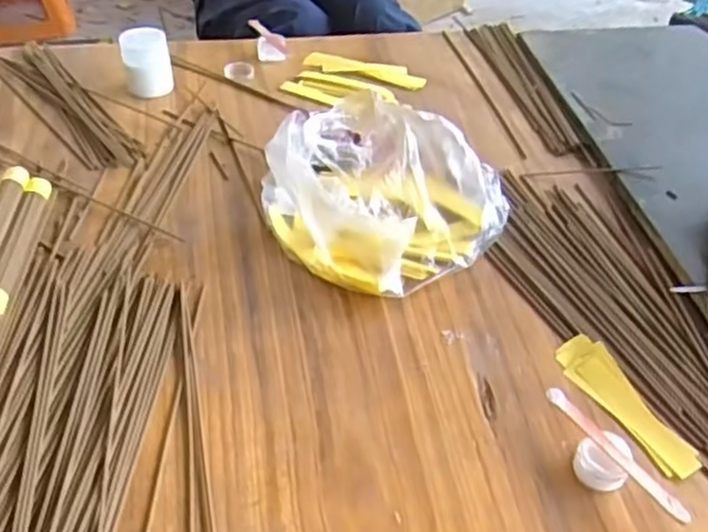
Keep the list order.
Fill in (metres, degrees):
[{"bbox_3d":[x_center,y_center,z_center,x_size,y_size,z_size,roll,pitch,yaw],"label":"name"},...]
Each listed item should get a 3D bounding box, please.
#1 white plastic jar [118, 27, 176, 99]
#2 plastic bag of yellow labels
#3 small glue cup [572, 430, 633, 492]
[{"bbox_3d":[-0.254,-0.249,0.865,0.056,0.068,0.053,-9,45,-12],"label":"white plastic jar"},{"bbox_3d":[0.028,-0.078,0.672,0.216,0.095,0.223,26,48,22],"label":"plastic bag of yellow labels"},{"bbox_3d":[0.176,0.139,0.503,0.034,0.026,0.032,2,44,-2],"label":"small glue cup"}]

